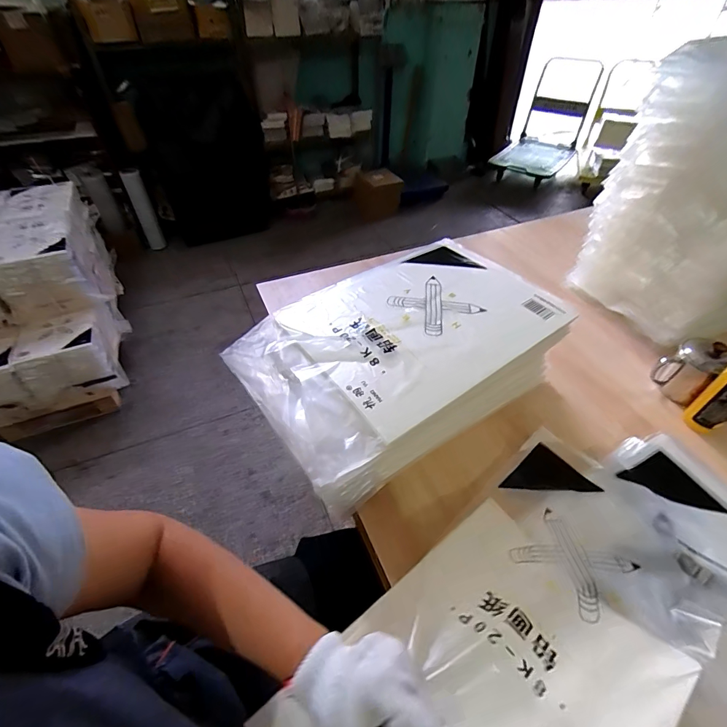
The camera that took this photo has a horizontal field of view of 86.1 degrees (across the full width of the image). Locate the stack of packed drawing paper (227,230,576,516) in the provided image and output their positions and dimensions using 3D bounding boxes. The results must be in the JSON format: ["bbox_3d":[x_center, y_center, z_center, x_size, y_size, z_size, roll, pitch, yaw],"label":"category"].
[{"bbox_3d":[0.062,0.006,0.617,0.465,0.188,0.289,-29,52,-25],"label":"stack of packed drawing paper"}]

